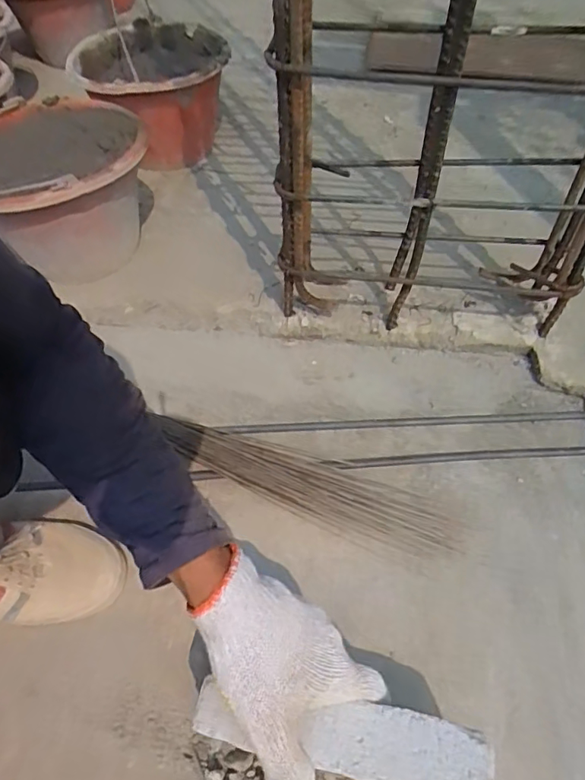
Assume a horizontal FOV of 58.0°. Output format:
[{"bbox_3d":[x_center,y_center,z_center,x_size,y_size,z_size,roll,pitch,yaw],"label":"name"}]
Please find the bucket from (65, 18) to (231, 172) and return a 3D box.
[{"bbox_3d":[-0.235,-0.518,0.936,0.242,0.162,0.292,-21,56,-14],"label":"bucket"}]

